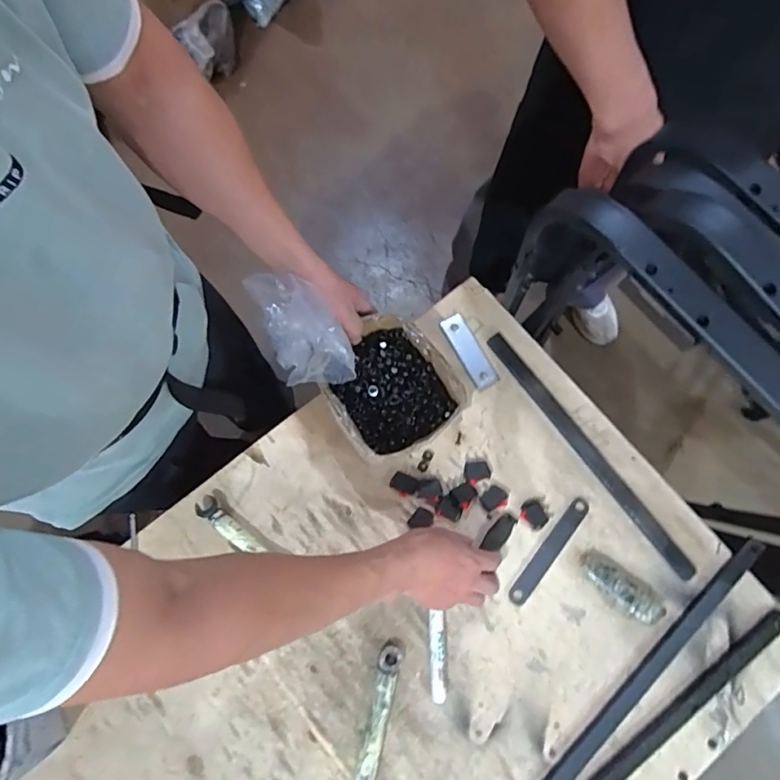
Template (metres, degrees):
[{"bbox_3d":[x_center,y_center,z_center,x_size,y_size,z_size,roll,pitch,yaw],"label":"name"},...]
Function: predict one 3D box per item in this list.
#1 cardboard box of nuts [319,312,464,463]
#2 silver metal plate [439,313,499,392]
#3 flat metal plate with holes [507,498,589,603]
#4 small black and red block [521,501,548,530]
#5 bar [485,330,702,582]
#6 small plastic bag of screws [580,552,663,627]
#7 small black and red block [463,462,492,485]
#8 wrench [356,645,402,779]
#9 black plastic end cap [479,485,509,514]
[{"bbox_3d":[-0.002,0.000,0.613,0.138,0.063,0.153,-40,80,-8],"label":"cardboard box of nuts"},{"bbox_3d":[0.103,-0.050,0.676,0.032,0.004,0.106,-32,80,5],"label":"silver metal plate"},{"bbox_3d":[0.191,0.193,0.615,0.023,0.006,0.146,38,80,8],"label":"flat metal plate with holes"},{"bbox_3d":[0.174,0.152,0.618,0.026,0.009,0.032,-29,79,-6],"label":"small black and red block"},{"bbox_3d":[0.244,0.075,0.638,0.027,0.005,0.363,-37,80,-7],"label":"bar"},{"bbox_3d":[0.270,0.232,0.594,0.104,0.022,0.041,35,80,7],"label":"small plastic bag of screws"},{"bbox_3d":[0.109,0.103,0.635,0.032,0.007,0.028,2,78,1],"label":"small black and red block"},{"bbox_3d":[-0.016,0.378,0.563,0.024,0.017,0.175,12,78,3],"label":"wrench"},{"bbox_3d":[0.128,0.134,0.627,0.033,0.004,0.027,-43,81,-8],"label":"black plastic end cap"}]

